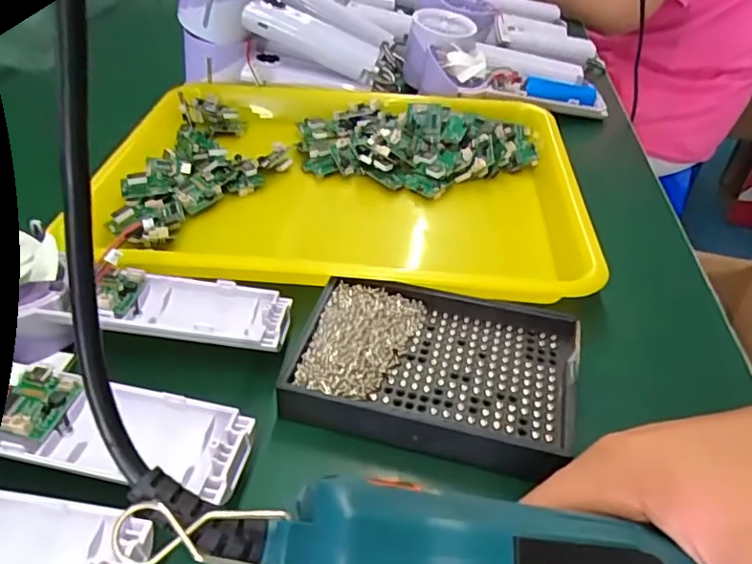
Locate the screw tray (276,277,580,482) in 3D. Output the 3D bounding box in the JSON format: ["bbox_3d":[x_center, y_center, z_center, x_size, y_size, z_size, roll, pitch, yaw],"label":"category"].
[{"bbox_3d":[0.029,0.042,0.290,0.136,0.023,0.089,11,42,10],"label":"screw tray"}]

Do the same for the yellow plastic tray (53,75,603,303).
[{"bbox_3d":[-0.024,-0.070,0.431,0.332,0.056,0.251,3,41,1],"label":"yellow plastic tray"}]

